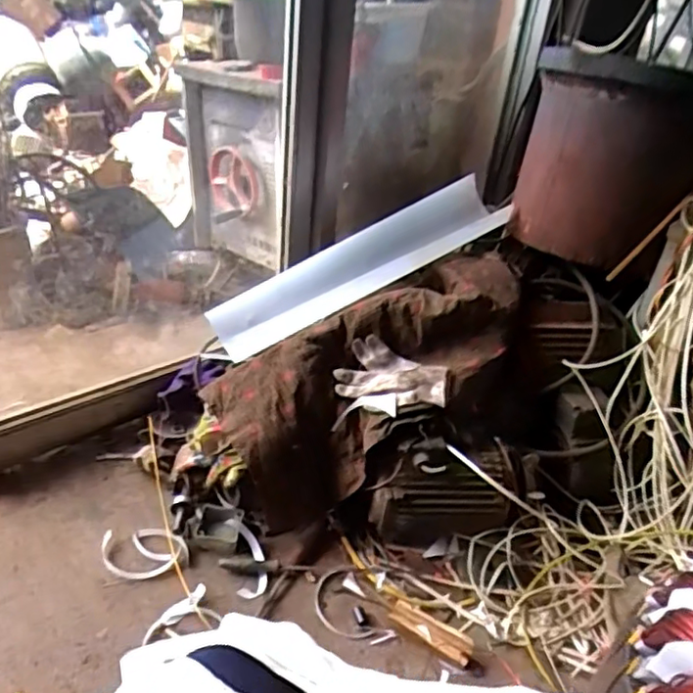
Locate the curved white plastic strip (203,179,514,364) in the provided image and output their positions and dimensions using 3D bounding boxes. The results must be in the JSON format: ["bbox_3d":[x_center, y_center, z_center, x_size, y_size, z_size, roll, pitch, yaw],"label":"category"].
[{"bbox_3d":[0.032,-0.159,1.250,0.628,0.086,0.133,-29,43,-13],"label":"curved white plastic strip"}]

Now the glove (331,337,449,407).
[{"bbox_3d":[0.076,0.052,1.083,0.188,0.060,0.117,12,50,23],"label":"glove"}]

